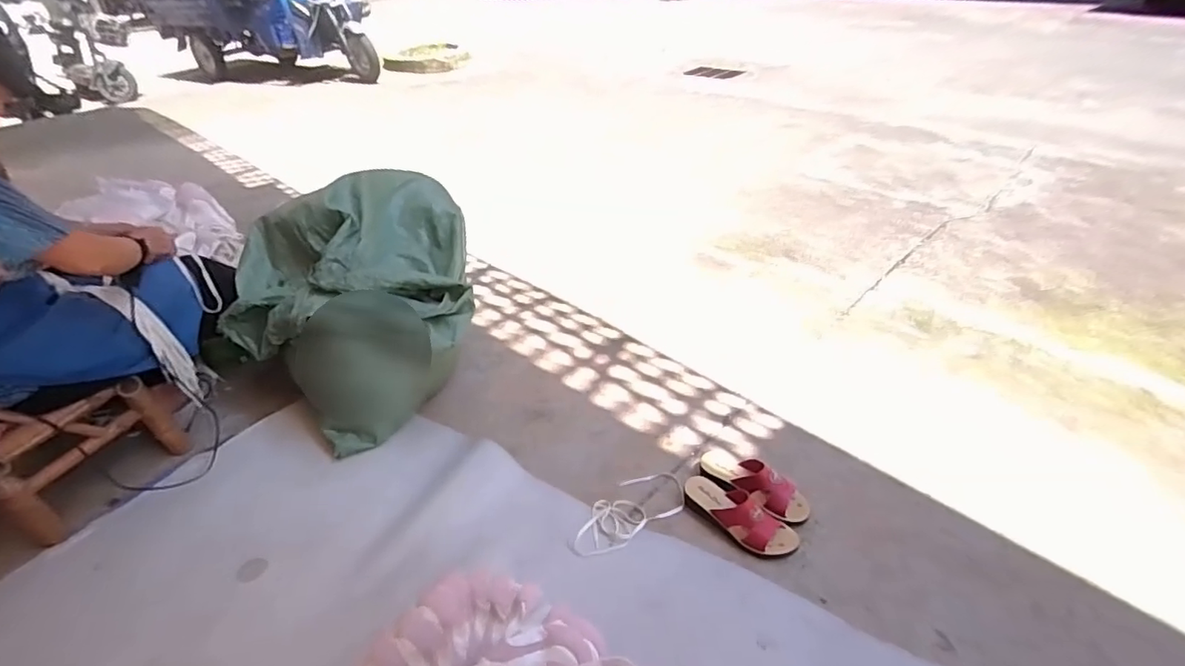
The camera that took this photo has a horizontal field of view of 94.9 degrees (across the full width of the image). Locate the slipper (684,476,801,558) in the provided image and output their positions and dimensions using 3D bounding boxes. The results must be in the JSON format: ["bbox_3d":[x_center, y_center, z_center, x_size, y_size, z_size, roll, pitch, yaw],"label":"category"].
[{"bbox_3d":[0.290,0.356,1.087,0.092,0.079,0.235,-30,45,-31],"label":"slipper"}]

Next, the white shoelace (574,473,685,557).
[{"bbox_3d":[0.078,0.361,1.121,0.278,0.021,0.120,-25,42,-26],"label":"white shoelace"}]

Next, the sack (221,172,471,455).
[{"bbox_3d":[-0.567,-0.064,1.328,0.550,0.435,0.536,-11,39,-9],"label":"sack"}]

